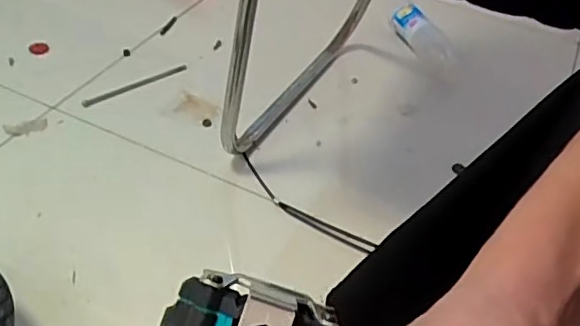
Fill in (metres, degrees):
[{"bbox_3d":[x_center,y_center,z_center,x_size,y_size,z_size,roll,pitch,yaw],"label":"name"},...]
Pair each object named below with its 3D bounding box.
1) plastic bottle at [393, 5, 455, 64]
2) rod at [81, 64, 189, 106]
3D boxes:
[{"bbox_3d":[0.295,-0.277,1.312,0.065,0.053,0.185,-20,48,-26],"label":"plastic bottle"},{"bbox_3d":[-0.281,-0.143,1.098,0.217,0.009,0.016,-29,53,-33],"label":"rod"}]

